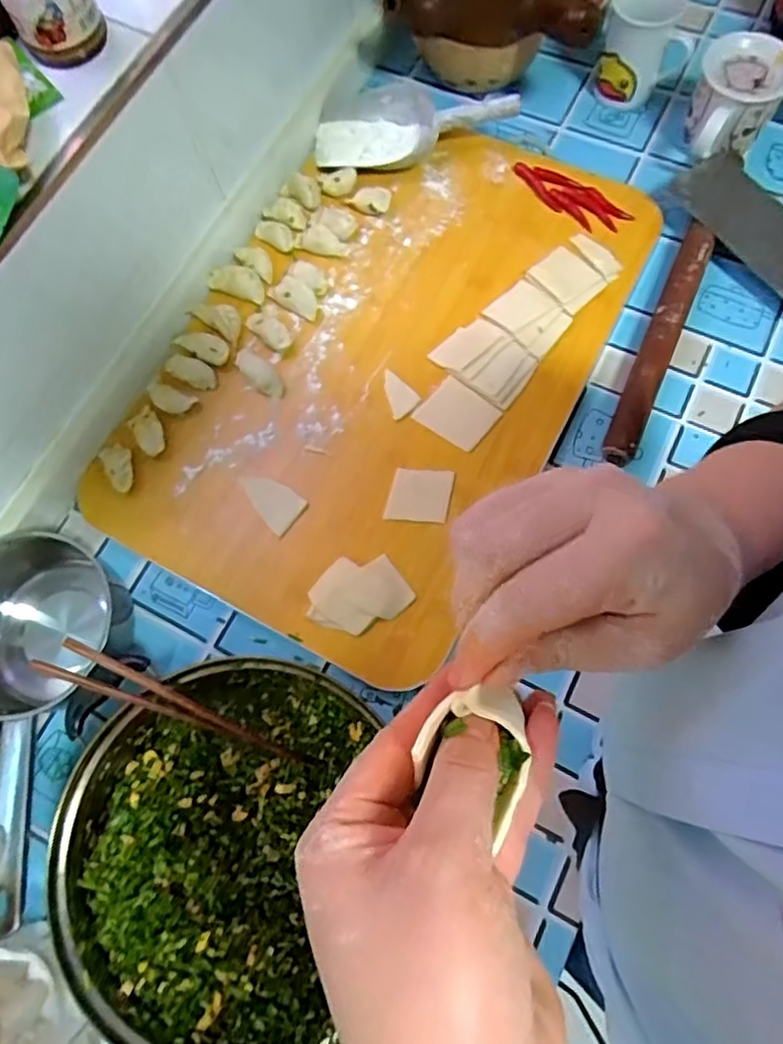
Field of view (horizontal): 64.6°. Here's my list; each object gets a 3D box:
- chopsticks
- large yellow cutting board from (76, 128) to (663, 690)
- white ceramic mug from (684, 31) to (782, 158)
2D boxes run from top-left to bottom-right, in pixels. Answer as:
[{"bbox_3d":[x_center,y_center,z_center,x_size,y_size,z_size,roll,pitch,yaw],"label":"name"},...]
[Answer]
[{"bbox_3d":[-0.163,0.143,0.478,0.210,0.012,0.027,30,76,-17],"label":"chopsticks"},{"bbox_3d":[-0.009,-0.171,0.619,0.375,0.023,0.564,27,77,9],"label":"large yellow cutting board"},{"bbox_3d":[0.355,-0.439,0.648,0.088,0.080,0.091,33,78,12],"label":"white ceramic mug"}]

